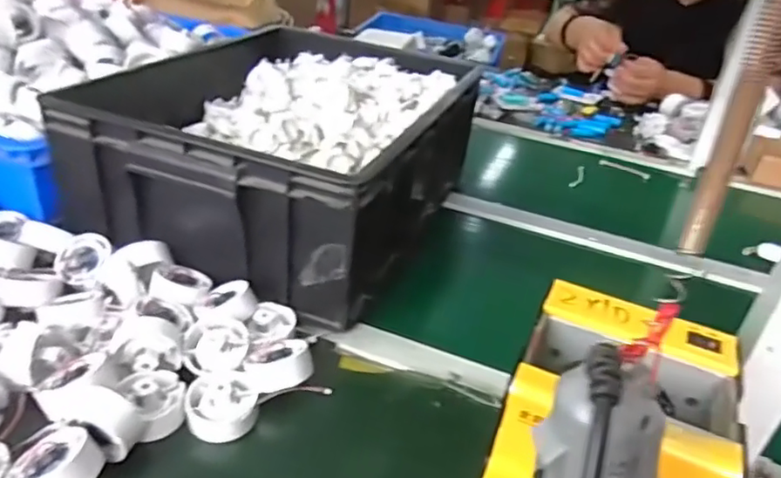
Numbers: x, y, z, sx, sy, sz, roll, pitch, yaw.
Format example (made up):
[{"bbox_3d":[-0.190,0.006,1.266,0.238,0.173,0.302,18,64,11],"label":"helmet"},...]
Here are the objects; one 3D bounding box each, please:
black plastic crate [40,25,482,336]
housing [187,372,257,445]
[{"bbox_3d":[-0.129,-0.130,0.761,0.397,0.147,0.468,18,33,17],"label":"black plastic crate"},{"bbox_3d":[-0.135,0.134,0.482,0.054,0.033,0.058,-1,32,-13],"label":"housing"}]

